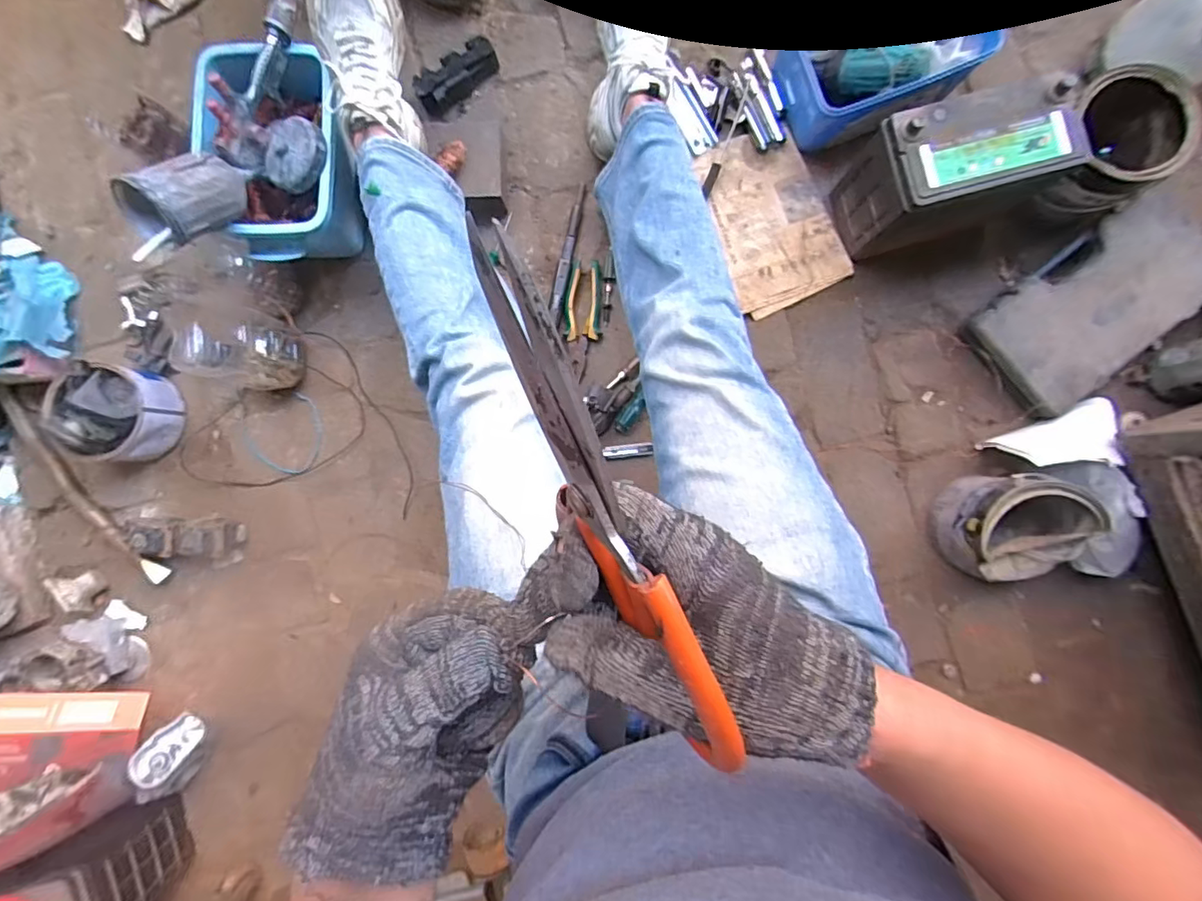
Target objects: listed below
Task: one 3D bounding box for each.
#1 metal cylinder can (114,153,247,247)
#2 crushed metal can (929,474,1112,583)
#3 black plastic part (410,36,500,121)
[{"bbox_3d":[-0.537,-0.327,0.715,0.103,0.129,0.085,-6,128,38],"label":"metal cylinder can"},{"bbox_3d":[0.542,0.104,0.720,0.147,0.144,0.141,11,91,3],"label":"crushed metal can"},{"bbox_3d":[-0.219,-0.570,0.833,0.134,0.040,0.054,-35,88,3],"label":"black plastic part"}]

